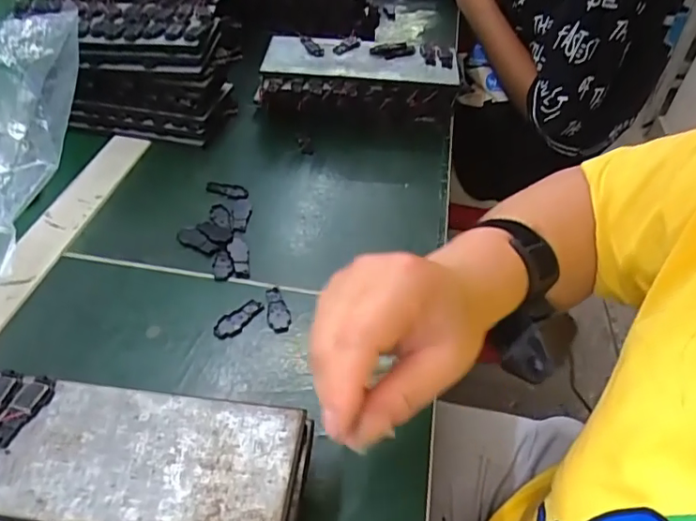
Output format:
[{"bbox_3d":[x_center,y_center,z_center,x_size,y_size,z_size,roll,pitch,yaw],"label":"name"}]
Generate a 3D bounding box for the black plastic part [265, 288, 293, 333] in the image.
[{"bbox_3d":[-0.050,0.035,0.389,0.016,0.004,0.042,-6,45,-9],"label":"black plastic part"}]

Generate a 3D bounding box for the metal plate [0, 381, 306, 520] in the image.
[{"bbox_3d":[-0.123,0.091,0.263,0.194,0.004,0.069,7,44,4],"label":"metal plate"}]

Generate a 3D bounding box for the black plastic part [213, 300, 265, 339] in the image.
[{"bbox_3d":[-0.076,0.041,0.382,0.017,0.004,0.039,34,52,28],"label":"black plastic part"}]

